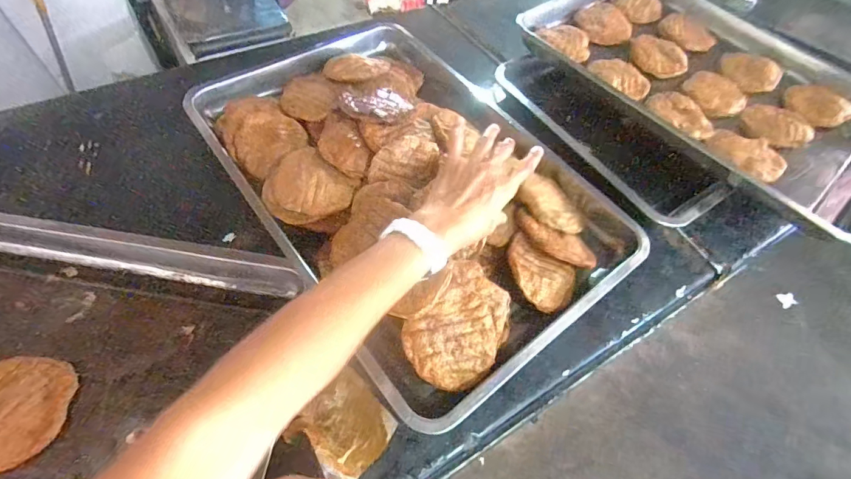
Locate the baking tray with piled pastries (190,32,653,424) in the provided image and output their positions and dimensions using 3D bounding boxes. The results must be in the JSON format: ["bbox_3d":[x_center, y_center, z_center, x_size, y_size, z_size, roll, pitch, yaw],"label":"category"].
[{"bbox_3d":[-0.027,-0.099,0.596,0.402,0.090,0.594,-31,64,-23],"label":"baking tray with piled pastries"}]

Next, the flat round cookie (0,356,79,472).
[{"bbox_3d":[-0.394,0.161,0.400,0.094,0.018,0.101,12,51,-14],"label":"flat round cookie"}]

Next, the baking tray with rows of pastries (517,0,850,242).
[{"bbox_3d":[0.494,-0.285,0.734,0.444,0.060,0.600,-35,68,-24],"label":"baking tray with rows of pastries"}]

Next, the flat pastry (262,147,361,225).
[{"bbox_3d":[-0.154,-0.066,0.545,0.107,0.023,0.101,32,59,16],"label":"flat pastry"}]

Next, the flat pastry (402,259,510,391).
[{"bbox_3d":[0.040,0.094,0.463,0.097,0.022,0.131,38,70,-2],"label":"flat pastry"}]

